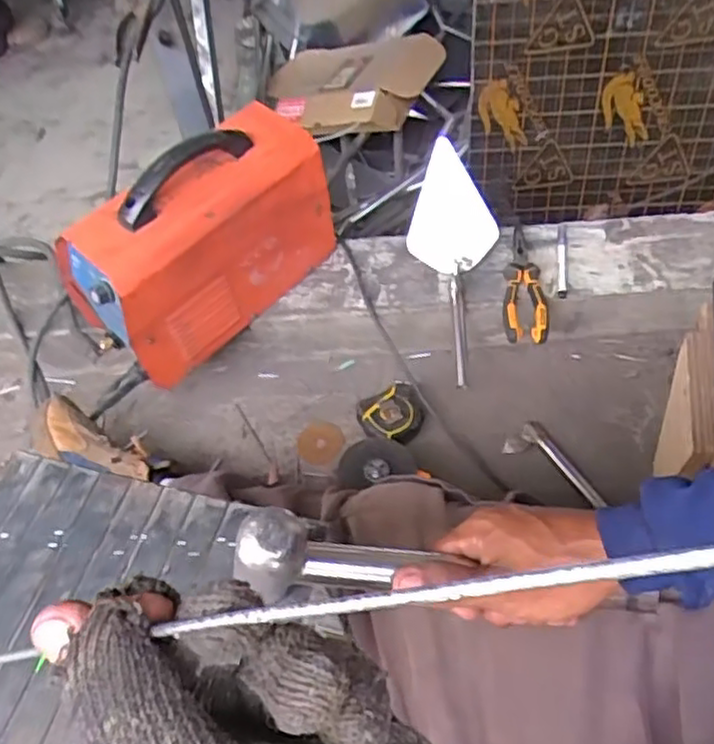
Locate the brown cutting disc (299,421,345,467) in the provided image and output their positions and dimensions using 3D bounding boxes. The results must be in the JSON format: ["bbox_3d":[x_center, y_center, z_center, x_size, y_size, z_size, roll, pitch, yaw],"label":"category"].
[{"bbox_3d":[-0.052,0.099,0.959,0.065,0.004,0.062,-5,56,8],"label":"brown cutting disc"}]

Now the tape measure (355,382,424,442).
[{"bbox_3d":[0.049,0.061,0.942,0.083,0.044,0.082,-3,54,4],"label":"tape measure"}]

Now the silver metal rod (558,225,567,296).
[{"bbox_3d":[0.287,-0.157,0.971,0.012,0.012,0.124,4,55,8],"label":"silver metal rod"}]

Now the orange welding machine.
[{"bbox_3d":[-0.195,-0.172,0.882,0.322,0.225,0.146,-39,60,-21],"label":"orange welding machine"}]

